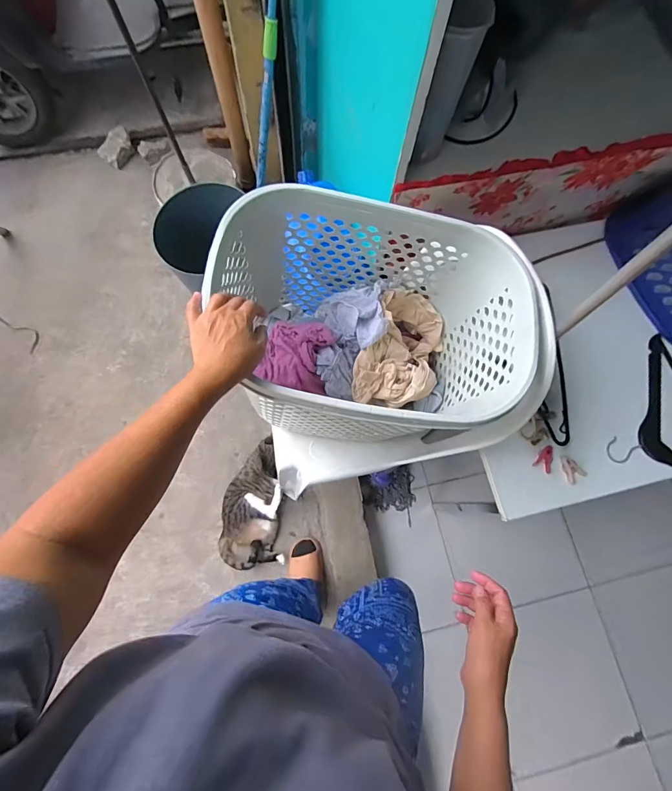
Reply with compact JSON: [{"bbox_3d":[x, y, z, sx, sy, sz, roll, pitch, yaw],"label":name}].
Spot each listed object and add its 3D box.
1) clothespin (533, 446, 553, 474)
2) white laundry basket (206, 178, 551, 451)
[{"bbox_3d":[0.414,0.125,0.758,0.034,0.012,0.048,31,76,6],"label":"clothespin"},{"bbox_3d":[0.074,-0.104,0.623,0.462,0.298,0.324,8,74,0],"label":"white laundry basket"}]

